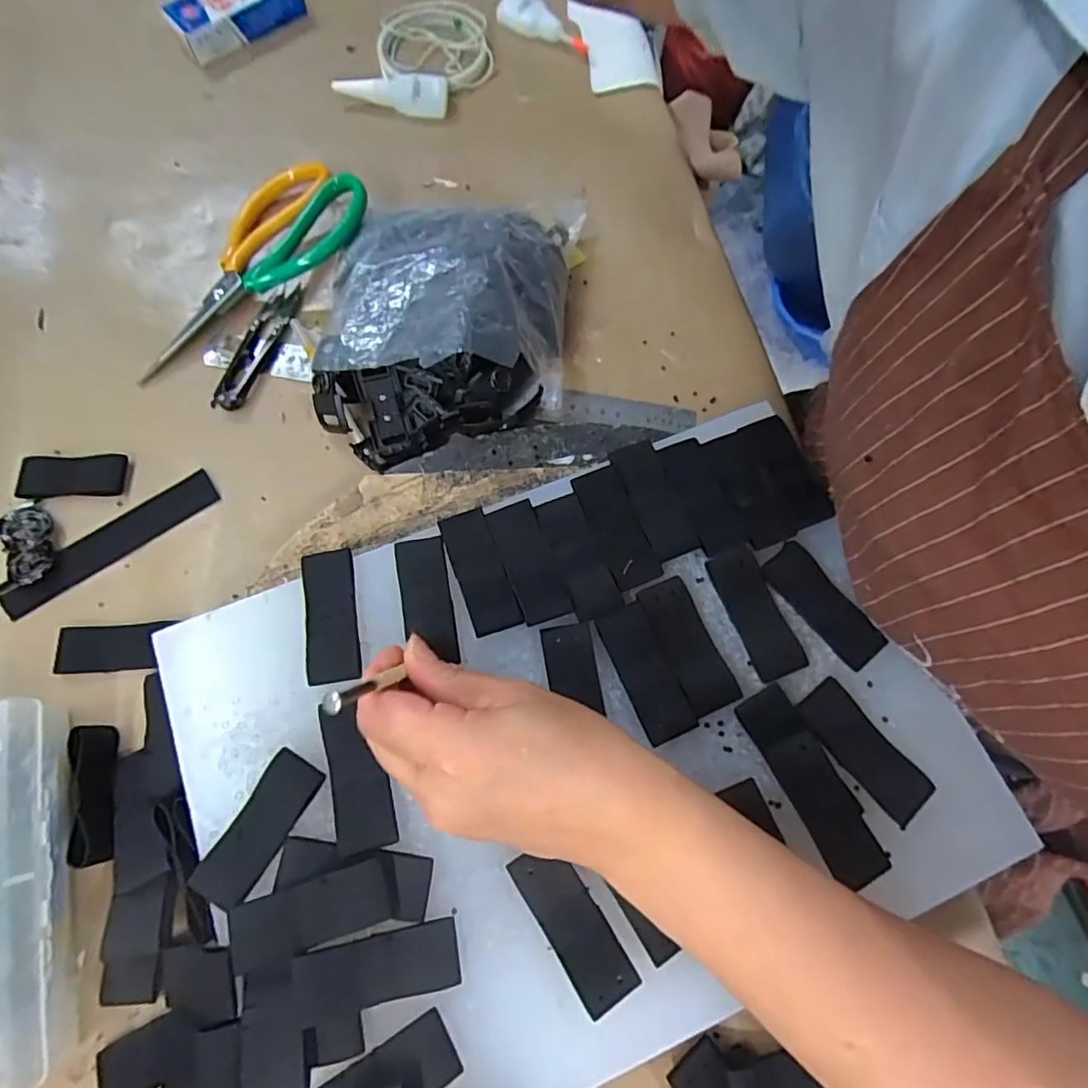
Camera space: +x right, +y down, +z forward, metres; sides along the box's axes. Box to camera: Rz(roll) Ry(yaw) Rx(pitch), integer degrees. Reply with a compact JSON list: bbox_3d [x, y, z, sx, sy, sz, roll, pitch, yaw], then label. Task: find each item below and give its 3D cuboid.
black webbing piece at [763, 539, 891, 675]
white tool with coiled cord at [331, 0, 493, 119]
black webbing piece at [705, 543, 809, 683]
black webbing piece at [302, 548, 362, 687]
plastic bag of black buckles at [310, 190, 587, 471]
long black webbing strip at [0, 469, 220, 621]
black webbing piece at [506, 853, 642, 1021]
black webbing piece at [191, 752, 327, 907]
[{"bbox_3d":[0.143,0.030,0.297,0.026,0.008,0.066,-39,70,-5],"label":"black webbing piece"},{"bbox_3d":[-0.091,-0.390,0.457,0.096,0.017,0.119,14,72,5],"label":"white tool with coiled cord"},{"bbox_3d":[0.107,0.034,0.296,0.026,0.005,0.066,-19,73,-6],"label":"black webbing piece"},{"bbox_3d":[-0.108,0.036,0.296,0.025,0.004,0.067,-10,72,-4],"label":"black webbing piece"},{"bbox_3d":[-0.054,-0.146,0.366,0.191,0.060,0.173,-12,72,-4],"label":"plastic bag of black buckles"},{"bbox_3d":[-0.255,-0.003,0.344,0.126,0.008,0.027,-35,75,-11],"label":"long black webbing strip"},{"bbox_3d":[0.013,0.165,0.253,0.025,0.004,0.065,-33,75,-11],"label":"black webbing piece"},{"bbox_3d":[-0.129,0.128,0.263,0.026,0.006,0.064,29,74,9],"label":"black webbing piece"}]

